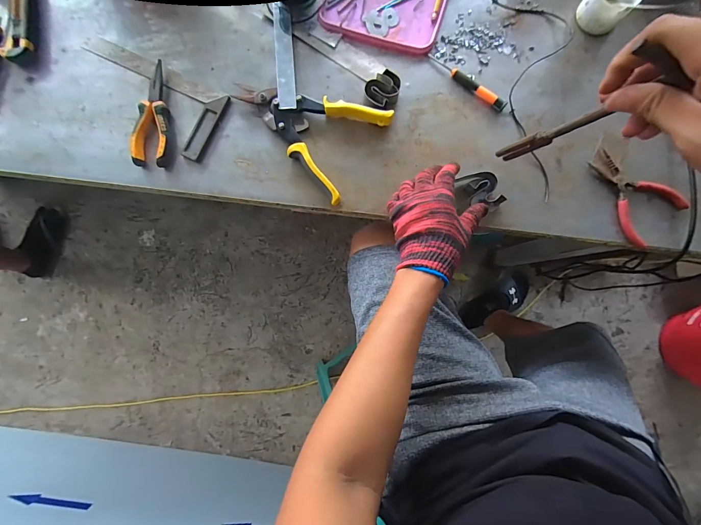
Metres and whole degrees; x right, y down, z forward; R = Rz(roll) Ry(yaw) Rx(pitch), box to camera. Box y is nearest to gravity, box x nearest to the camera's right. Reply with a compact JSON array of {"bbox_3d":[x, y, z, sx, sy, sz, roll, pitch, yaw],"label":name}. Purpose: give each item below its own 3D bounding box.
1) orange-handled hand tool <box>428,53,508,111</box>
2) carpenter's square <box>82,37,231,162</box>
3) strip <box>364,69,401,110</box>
[{"bbox_3d":[0.176,-0.275,0.517,0.138,0.015,0.019,36,87,3],"label":"orange-handled hand tool"},{"bbox_3d":[-0.313,-0.255,0.522,0.244,0.013,0.108,27,87,2],"label":"carpenter's square"},{"bbox_3d":[0.048,-0.251,0.509,0.055,0.027,0.043,-43,87,-2],"label":"strip"}]

